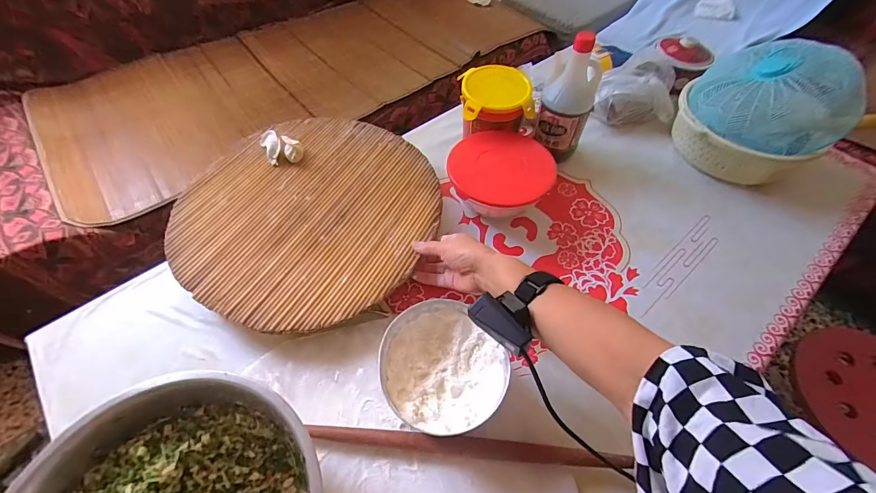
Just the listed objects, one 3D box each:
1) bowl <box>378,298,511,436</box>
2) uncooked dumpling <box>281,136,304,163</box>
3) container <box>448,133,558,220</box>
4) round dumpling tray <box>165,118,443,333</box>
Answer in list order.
[{"bbox_3d":[0.004,0.146,0.454,0.132,0.067,0.144,-1,55,1],"label":"bowl"},{"bbox_3d":[-0.247,-0.166,0.659,0.029,0.028,0.043,-18,57,-11],"label":"uncooked dumpling"},{"bbox_3d":[0.101,-0.112,0.654,0.162,0.094,0.135,0,55,1],"label":"container"},{"bbox_3d":[-0.203,-0.068,0.604,0.399,0.021,0.387,-1,55,1],"label":"round dumpling tray"}]

